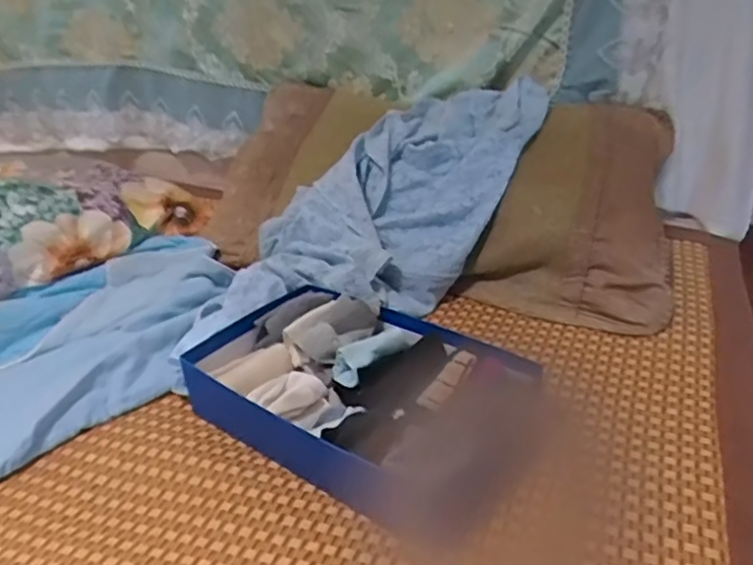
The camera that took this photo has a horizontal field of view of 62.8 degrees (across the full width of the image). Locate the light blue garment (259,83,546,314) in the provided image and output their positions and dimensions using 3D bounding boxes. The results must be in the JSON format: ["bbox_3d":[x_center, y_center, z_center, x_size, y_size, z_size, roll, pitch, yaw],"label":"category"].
[{"bbox_3d":[0.051,-0.125,0.848,0.432,0.196,0.229,-18,32,-26],"label":"light blue garment"}]

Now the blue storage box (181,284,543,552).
[{"bbox_3d":[-0.028,0.103,0.608,0.333,0.073,0.200,19,36,36],"label":"blue storage box"}]

